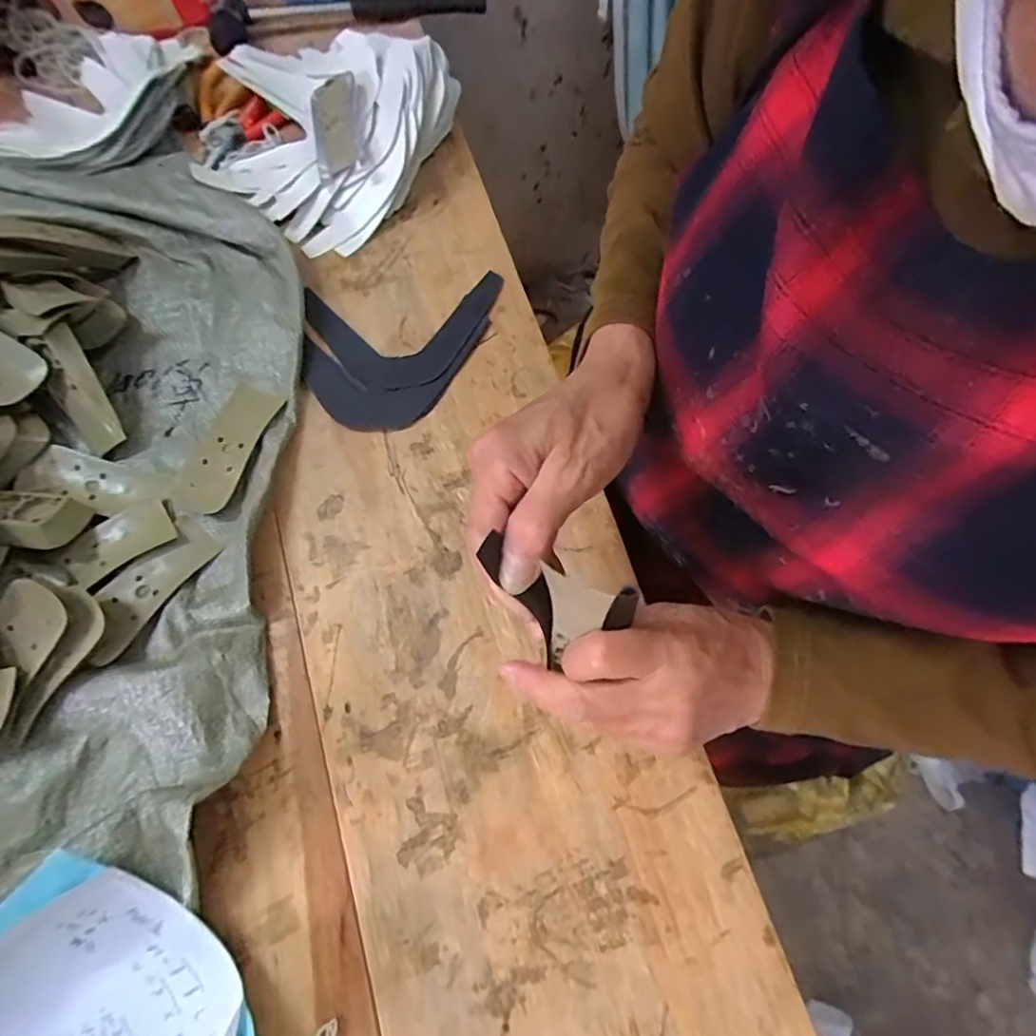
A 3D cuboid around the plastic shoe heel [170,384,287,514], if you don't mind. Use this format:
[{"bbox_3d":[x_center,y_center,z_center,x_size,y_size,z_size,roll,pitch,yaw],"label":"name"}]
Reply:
[{"bbox_3d":[-0.222,-0.055,0.411,0.044,0.014,0.105,18,75,6],"label":"plastic shoe heel"}]

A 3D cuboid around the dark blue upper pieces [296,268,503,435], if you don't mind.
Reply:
[{"bbox_3d":[-0.095,-0.134,0.437,0.157,0.011,0.133,-3,74,0],"label":"dark blue upper pieces"}]

